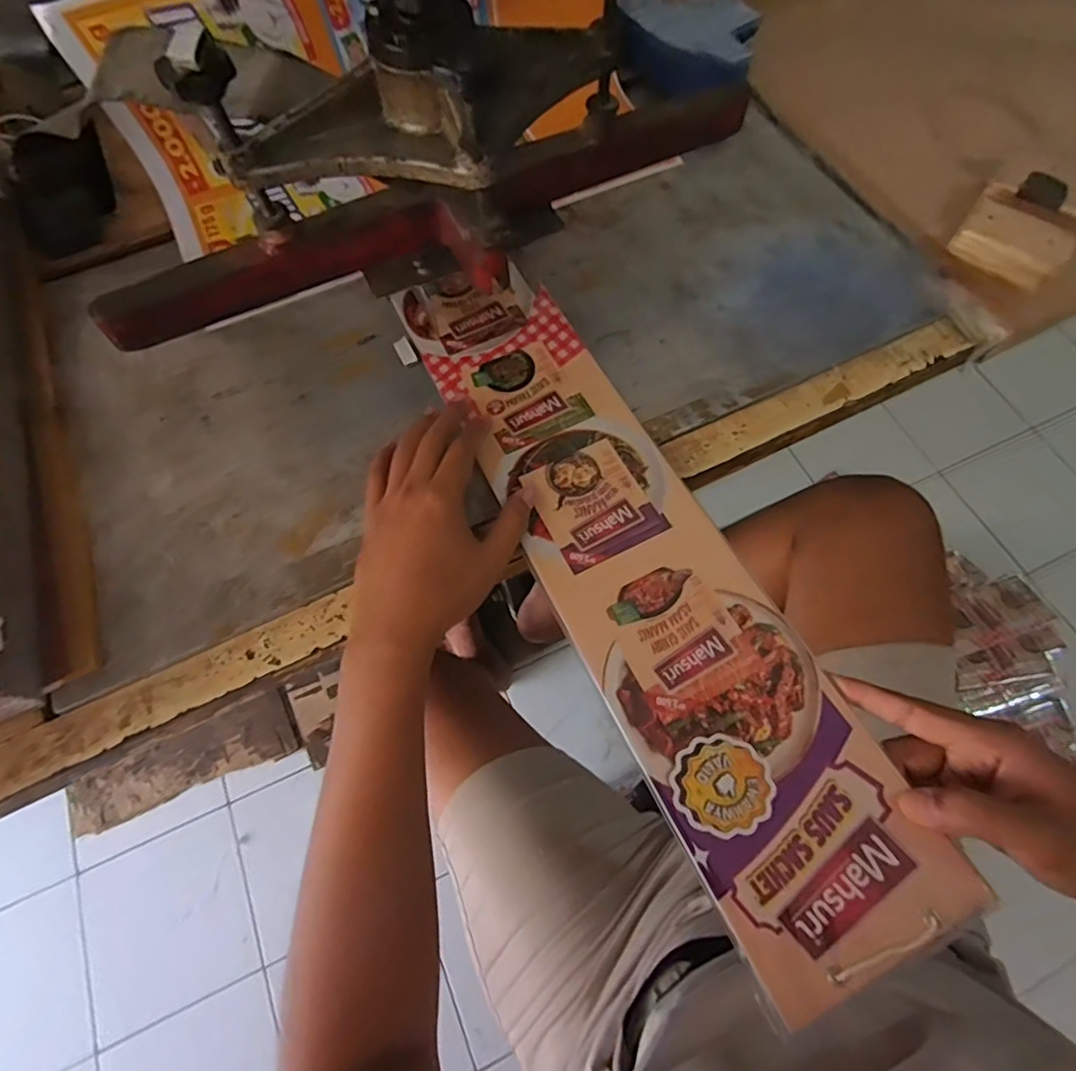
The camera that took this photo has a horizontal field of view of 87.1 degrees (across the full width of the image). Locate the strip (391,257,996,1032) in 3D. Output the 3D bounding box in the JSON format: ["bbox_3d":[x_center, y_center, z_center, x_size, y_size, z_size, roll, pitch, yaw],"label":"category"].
[{"bbox_3d":[0.055,-0.002,0.393,0.124,0.012,0.537,-25,65,-9],"label":"strip"}]

